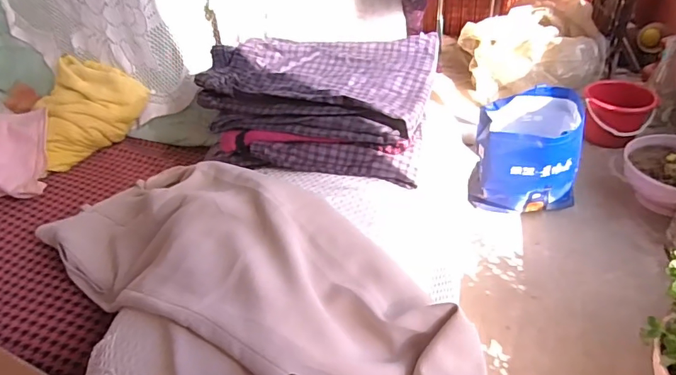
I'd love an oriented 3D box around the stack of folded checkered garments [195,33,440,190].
[{"bbox_3d":[-0.031,-0.124,0.654,0.308,0.099,0.231,3,38,11],"label":"stack of folded checkered garments"}]

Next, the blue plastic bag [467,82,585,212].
[{"bbox_3d":[0.553,-0.113,1.350,0.268,0.267,0.296,11,40,20],"label":"blue plastic bag"}]

